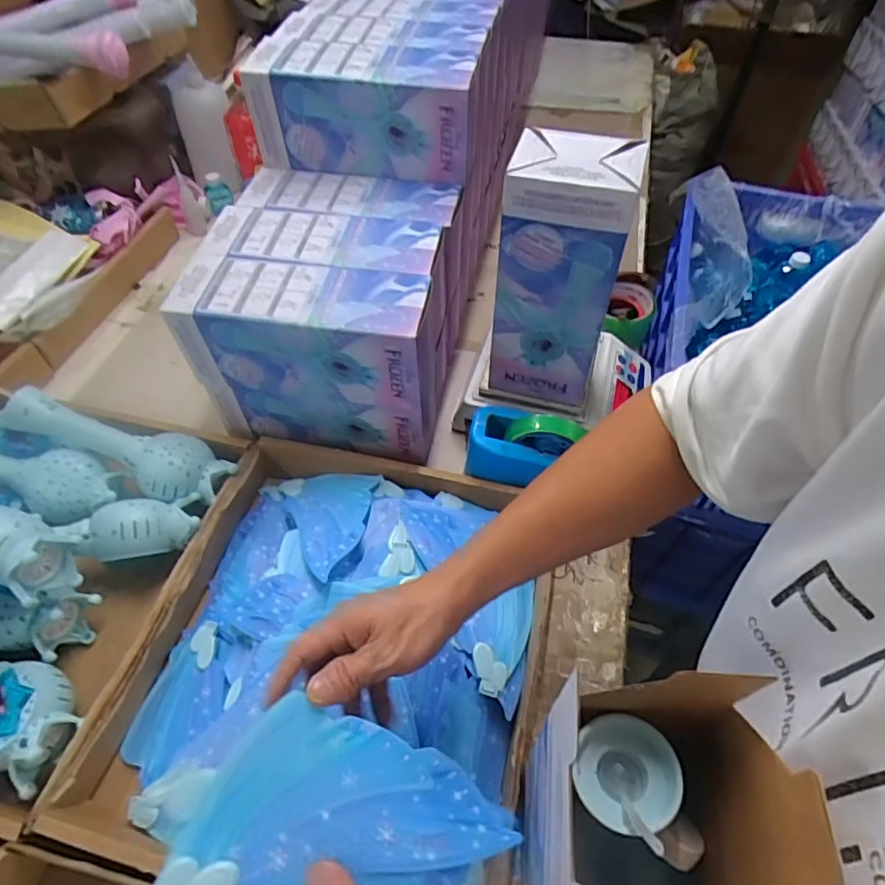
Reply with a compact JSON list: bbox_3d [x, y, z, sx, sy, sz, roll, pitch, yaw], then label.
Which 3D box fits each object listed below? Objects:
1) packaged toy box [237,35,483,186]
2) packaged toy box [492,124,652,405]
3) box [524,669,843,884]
[{"bbox_3d":[-0.089,-0.380,0.631,0.248,0.112,0.081,9,52,5],"label":"packaged toy box"},{"bbox_3d":[0.117,-0.160,0.548,0.112,0.247,0.088,18,53,12],"label":"packaged toy box"},{"bbox_3d":[0.090,0.186,0.258,0.089,0.172,0.098,5,52,3],"label":"box"}]

